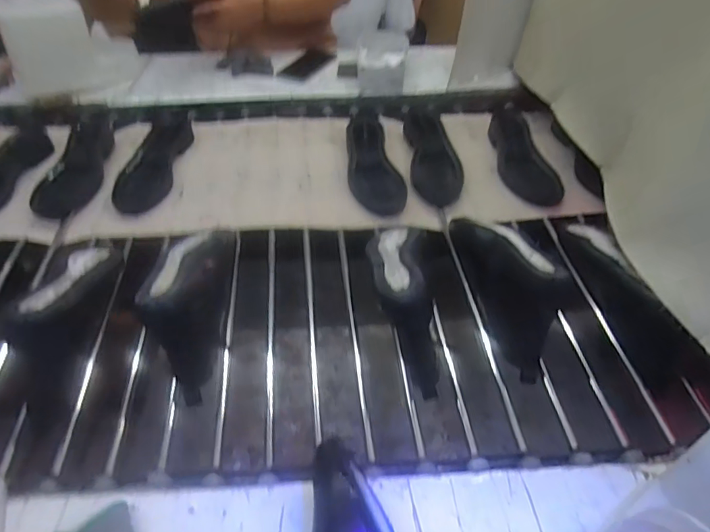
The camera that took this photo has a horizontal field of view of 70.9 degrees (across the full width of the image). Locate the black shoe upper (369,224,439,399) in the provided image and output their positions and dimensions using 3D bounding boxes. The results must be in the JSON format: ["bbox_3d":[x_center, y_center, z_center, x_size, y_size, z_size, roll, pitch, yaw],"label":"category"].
[{"bbox_3d":[0.061,0.027,0.661,0.081,0.108,0.260,0,45,0],"label":"black shoe upper"}]

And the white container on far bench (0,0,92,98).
[{"bbox_3d":[-0.640,-0.466,1.037,0.162,0.174,0.101,-23,50,-21],"label":"white container on far bench"}]

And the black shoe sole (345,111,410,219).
[{"bbox_3d":[0.034,-0.200,0.931,0.096,0.037,0.278,-4,45,-4],"label":"black shoe sole"}]

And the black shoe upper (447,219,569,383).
[{"bbox_3d":[0.210,0.003,0.690,0.074,0.105,0.273,-8,46,-7],"label":"black shoe upper"}]

